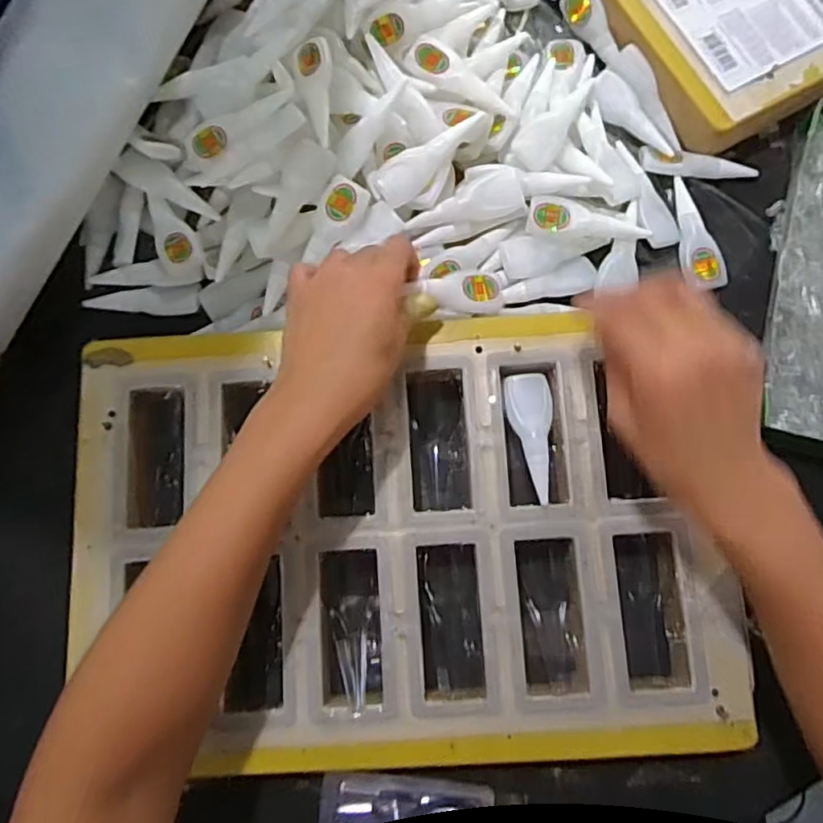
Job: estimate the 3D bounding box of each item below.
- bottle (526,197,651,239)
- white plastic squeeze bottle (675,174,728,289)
[{"bbox_3d":[0.126,-0.137,0.465,0.086,0.029,0.025,1,78,2],"label":"bottle"},{"bbox_3d":[0.210,-0.131,0.476,0.028,0.012,0.087,-8,78,0],"label":"white plastic squeeze bottle"}]

